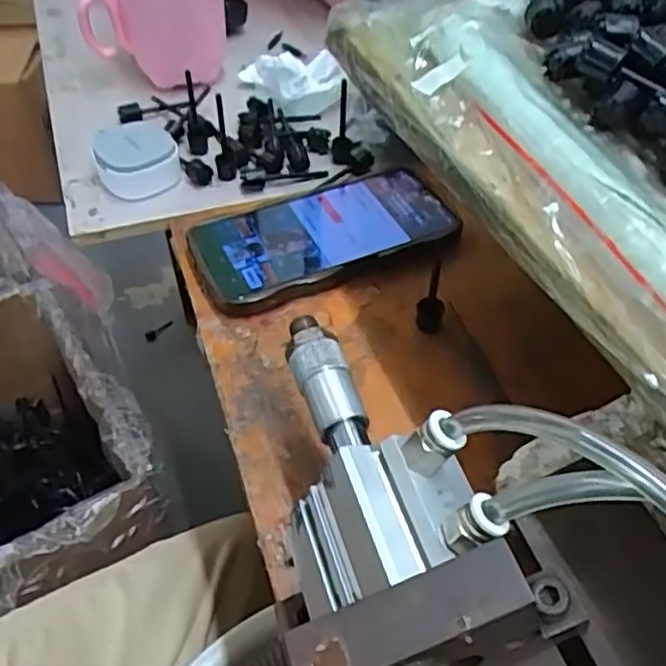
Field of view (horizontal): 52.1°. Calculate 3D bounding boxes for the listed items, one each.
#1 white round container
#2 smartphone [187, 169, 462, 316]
[{"bbox_3d":[-0.136,-0.122,0.475,0.055,0.021,0.055,-12,50,-12],"label":"white round container"},{"bbox_3d":[-0.002,-0.064,0.435,0.170,0.017,0.078,-18,52,-16],"label":"smartphone"}]

